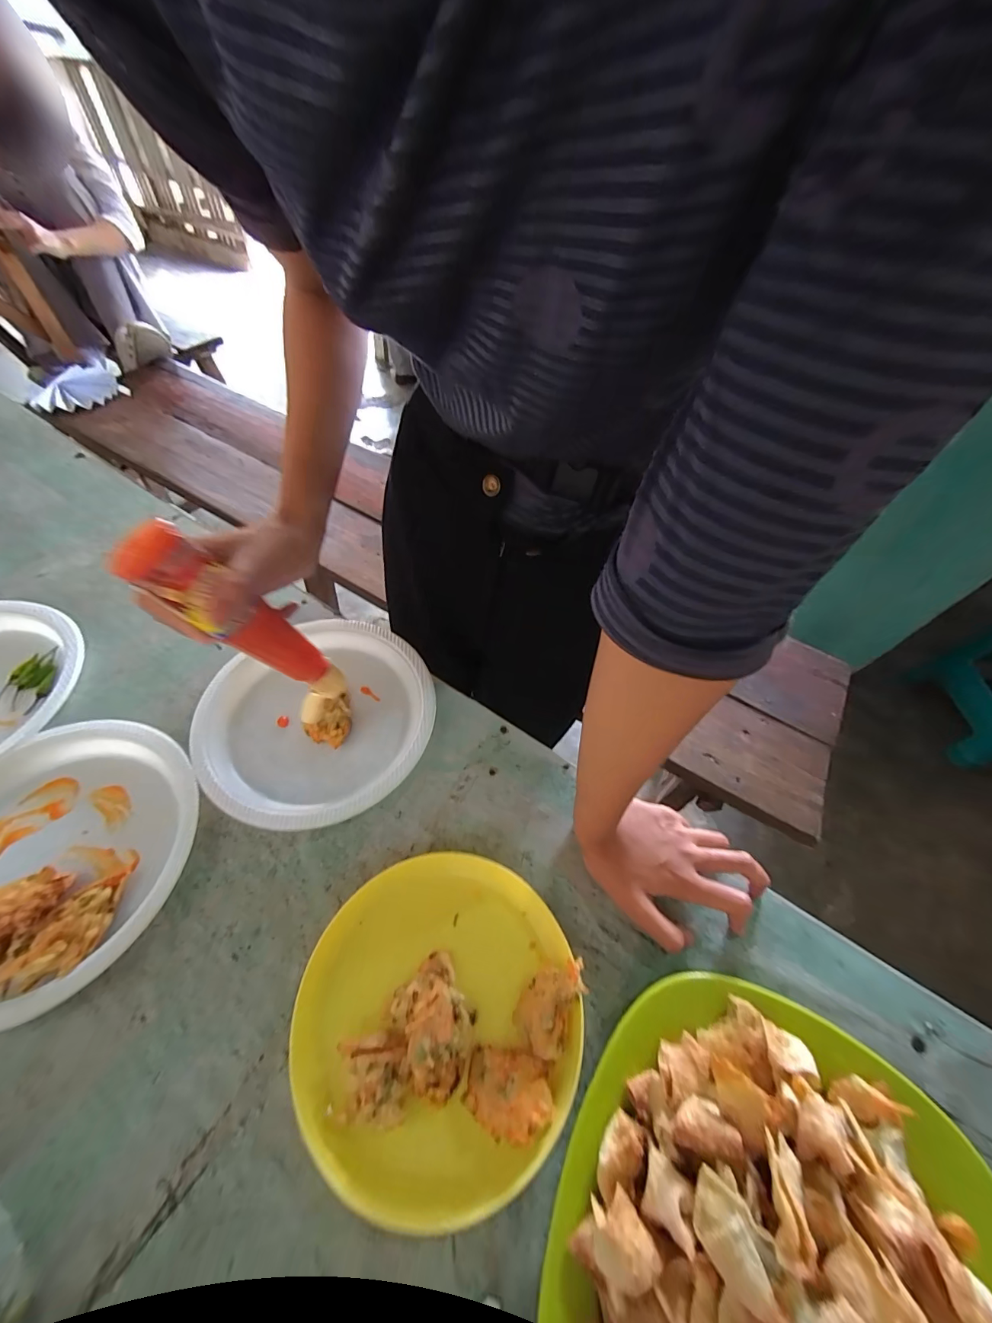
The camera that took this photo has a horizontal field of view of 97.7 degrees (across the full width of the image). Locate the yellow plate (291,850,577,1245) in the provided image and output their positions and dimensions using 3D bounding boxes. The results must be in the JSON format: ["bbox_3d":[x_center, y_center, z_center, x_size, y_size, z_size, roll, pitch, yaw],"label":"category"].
[{"bbox_3d":[-0.039,0.227,0.285,0.173,0.031,0.180,2,56,-2],"label":"yellow plate"}]

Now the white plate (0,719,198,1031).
[{"bbox_3d":[-0.335,0.145,0.326,0.202,0.026,0.196,2,56,-2],"label":"white plate"}]

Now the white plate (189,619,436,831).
[{"bbox_3d":[-0.162,0.051,0.401,0.199,0.024,0.198,2,56,-2],"label":"white plate"}]

